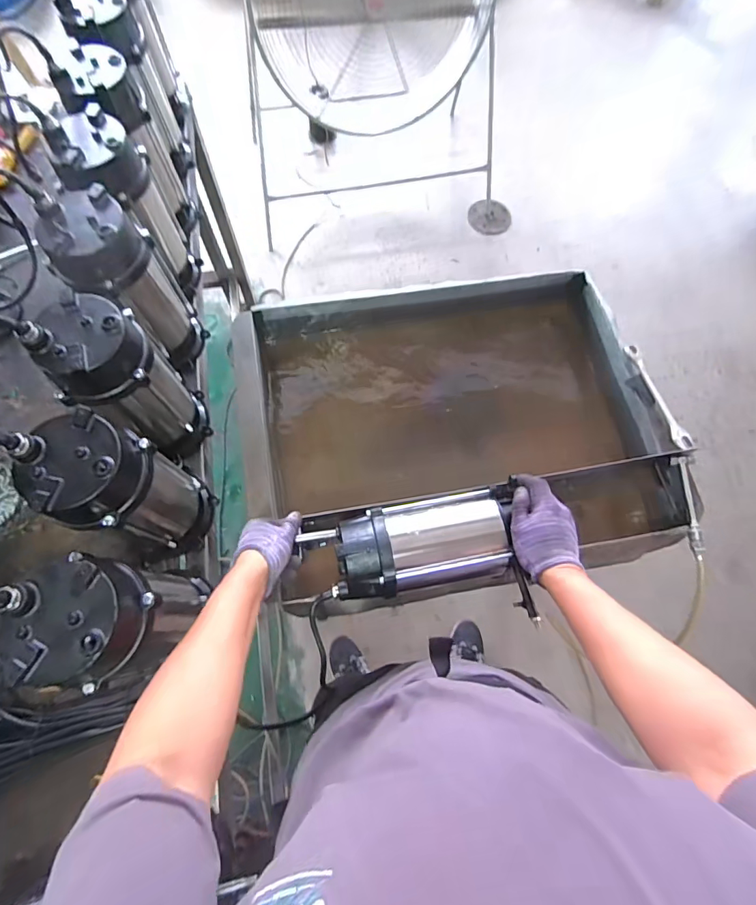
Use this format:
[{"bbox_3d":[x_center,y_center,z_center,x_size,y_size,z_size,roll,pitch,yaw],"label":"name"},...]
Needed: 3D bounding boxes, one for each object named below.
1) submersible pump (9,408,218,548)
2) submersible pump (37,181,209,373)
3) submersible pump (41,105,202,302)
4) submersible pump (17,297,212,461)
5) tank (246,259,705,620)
[{"bbox_3d":[-0.327,0.056,0.603,0.115,0.282,0.128,38,74,10],"label":"submersible pump"},{"bbox_3d":[-0.379,-0.246,0.709,0.135,0.277,0.123,26,72,6],"label":"submersible pump"},{"bbox_3d":[-0.410,-0.389,0.757,0.110,0.285,0.124,3,72,-2],"label":"submersible pump"},{"bbox_3d":[-0.350,-0.091,0.654,0.114,0.281,0.130,42,75,11],"label":"submersible pump"},{"bbox_3d":[0.139,-0.045,0.899,0.759,0.279,0.602,-11,72,-6],"label":"tank"}]

